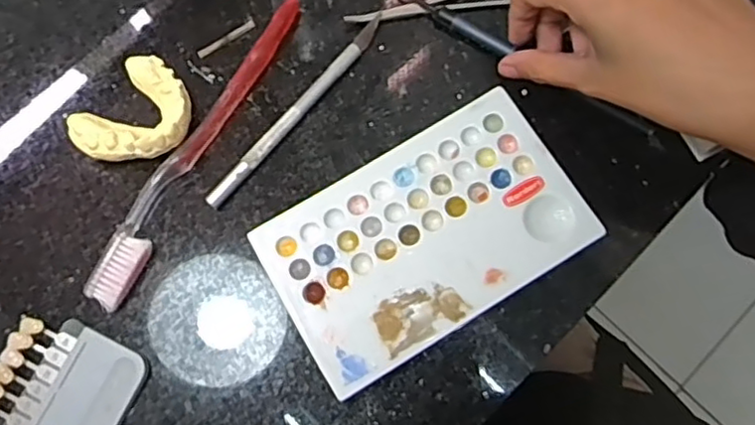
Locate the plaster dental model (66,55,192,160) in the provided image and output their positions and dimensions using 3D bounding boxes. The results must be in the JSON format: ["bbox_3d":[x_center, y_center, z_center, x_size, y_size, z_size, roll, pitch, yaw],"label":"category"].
[{"bbox_3d":[-0.124,-0.050,0.343,0.051,0.018,0.060,35,79,10],"label":"plaster dental model"}]

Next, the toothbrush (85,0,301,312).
[{"bbox_3d":[-0.097,-0.037,0.342,0.024,0.012,0.185,27,78,8],"label":"toothbrush"}]

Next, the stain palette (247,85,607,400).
[{"bbox_3d":[0.025,0.012,0.328,0.151,0.012,0.093,-31,77,-6],"label":"stain palette"}]

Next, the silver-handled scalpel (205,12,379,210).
[{"bbox_3d":[-0.041,-0.055,0.349,0.009,0.007,0.135,38,80,10],"label":"silver-handled scalpel"}]

